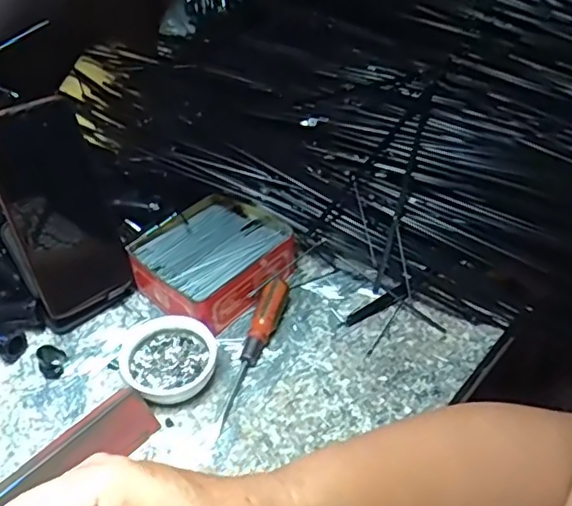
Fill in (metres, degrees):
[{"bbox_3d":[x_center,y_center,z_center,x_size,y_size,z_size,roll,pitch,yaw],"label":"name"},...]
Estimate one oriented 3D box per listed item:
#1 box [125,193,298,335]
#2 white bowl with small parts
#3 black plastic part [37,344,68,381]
[{"bbox_3d":[-0.070,0.004,0.545,0.119,0.045,0.123,27,51,27],"label":"box"},{"bbox_3d":[-0.092,0.083,0.478,0.068,0.024,0.070,-1,44,1],"label":"white bowl with small parts"},{"bbox_3d":[-0.185,0.086,0.482,0.021,0.022,0.018,-25,48,-22],"label":"black plastic part"}]

